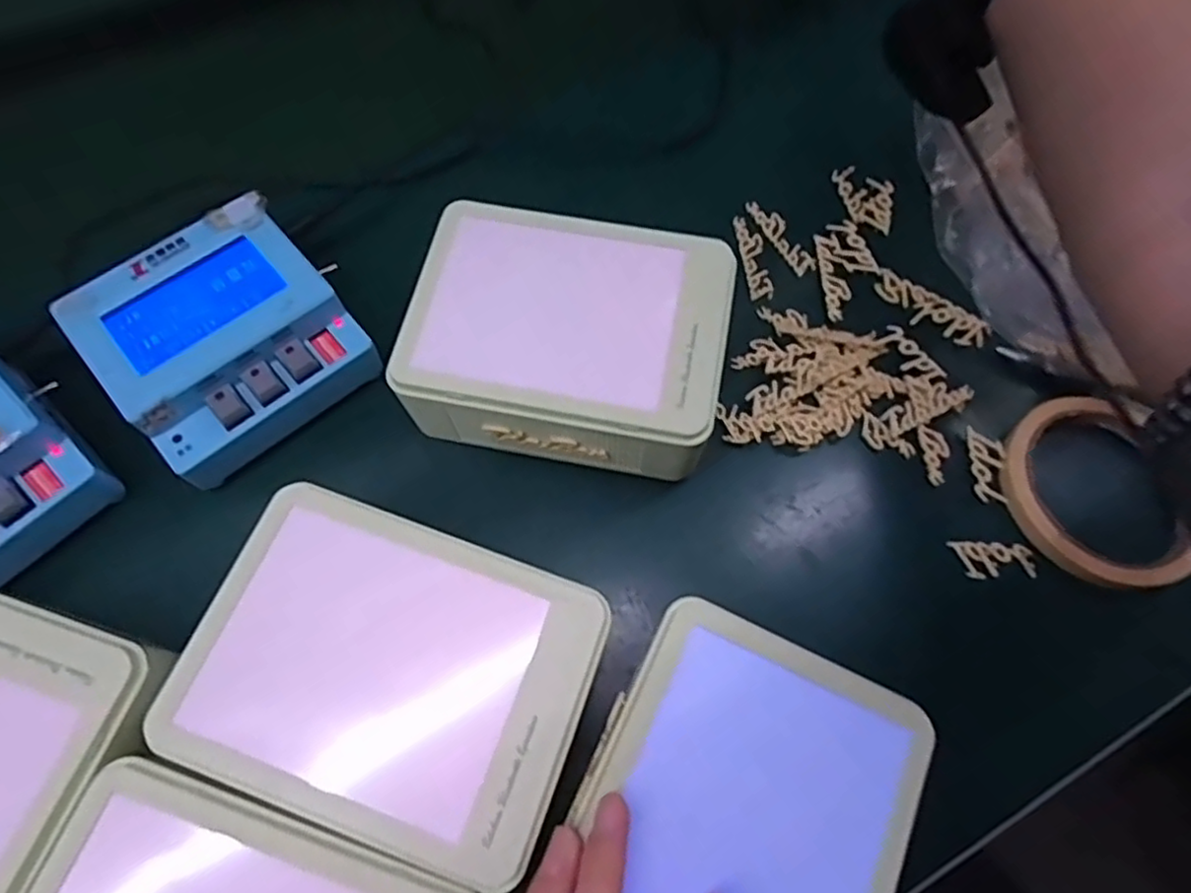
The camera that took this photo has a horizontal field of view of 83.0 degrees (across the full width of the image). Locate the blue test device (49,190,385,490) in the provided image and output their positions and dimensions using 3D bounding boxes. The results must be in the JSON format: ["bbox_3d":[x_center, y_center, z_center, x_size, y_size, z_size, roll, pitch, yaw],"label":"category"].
[{"bbox_3d":[-0.171,-0.048,0.313,0.104,0.041,0.104,-38,71,-16],"label":"blue test device"}]

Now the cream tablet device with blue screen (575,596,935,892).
[{"bbox_3d":[0.048,0.129,0.223,0.103,0.008,0.132,24,68,11],"label":"cream tablet device with blue screen"}]

